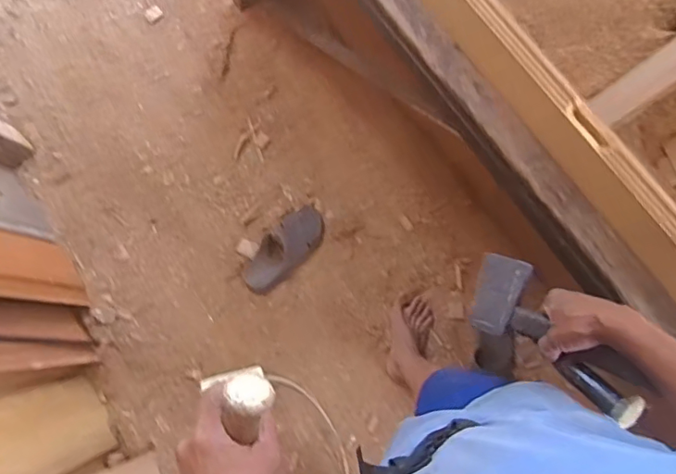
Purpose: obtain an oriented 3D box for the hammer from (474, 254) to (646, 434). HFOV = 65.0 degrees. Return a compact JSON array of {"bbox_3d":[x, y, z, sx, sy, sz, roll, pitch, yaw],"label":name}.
[{"bbox_3d":[0.272,0.135,0.702,0.093,0.050,0.269,-33,54,-7],"label":"hammer"}]

